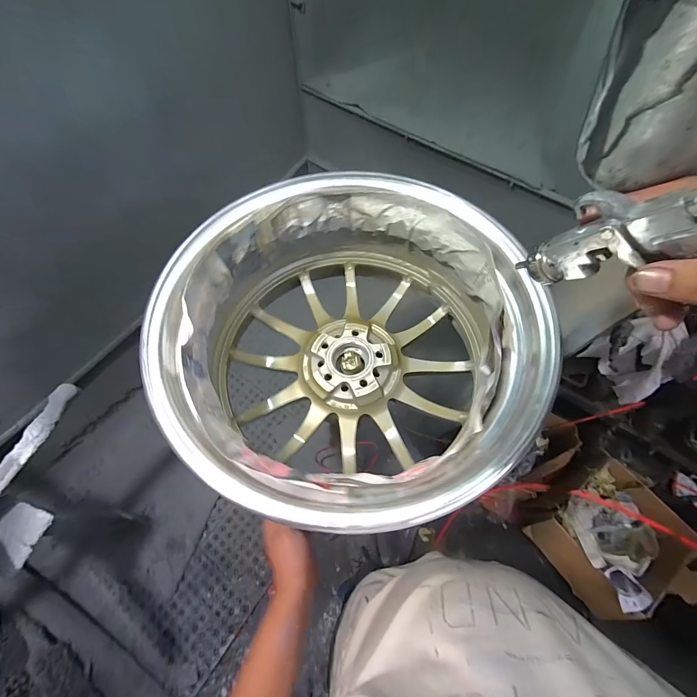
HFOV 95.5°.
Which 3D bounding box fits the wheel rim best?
[{"bbox_3d":[0.000,-0.014,0.474,0.448,0.207,0.452,0,65,0],"label":"wheel rim"}]

